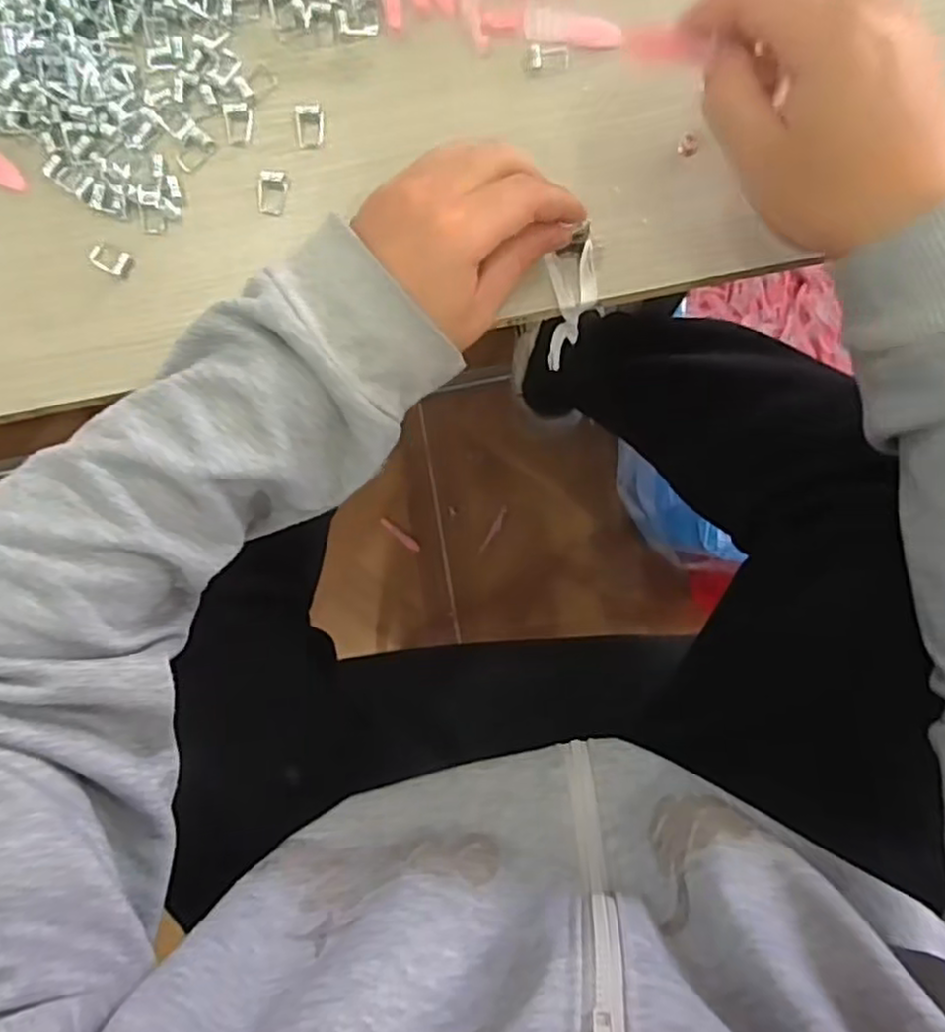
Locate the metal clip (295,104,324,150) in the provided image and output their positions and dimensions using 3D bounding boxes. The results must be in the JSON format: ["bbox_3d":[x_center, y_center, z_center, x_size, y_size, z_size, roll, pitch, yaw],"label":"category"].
[{"bbox_3d":[-0.092,-0.221,0.391,0.015,0.009,0.023,-1,88,3],"label":"metal clip"}]

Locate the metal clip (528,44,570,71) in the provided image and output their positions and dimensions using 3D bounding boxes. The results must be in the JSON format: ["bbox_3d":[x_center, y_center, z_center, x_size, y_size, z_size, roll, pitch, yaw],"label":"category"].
[{"bbox_3d":[0.043,-0.255,0.386,0.022,0.006,0.012,2,88,3],"label":"metal clip"}]

